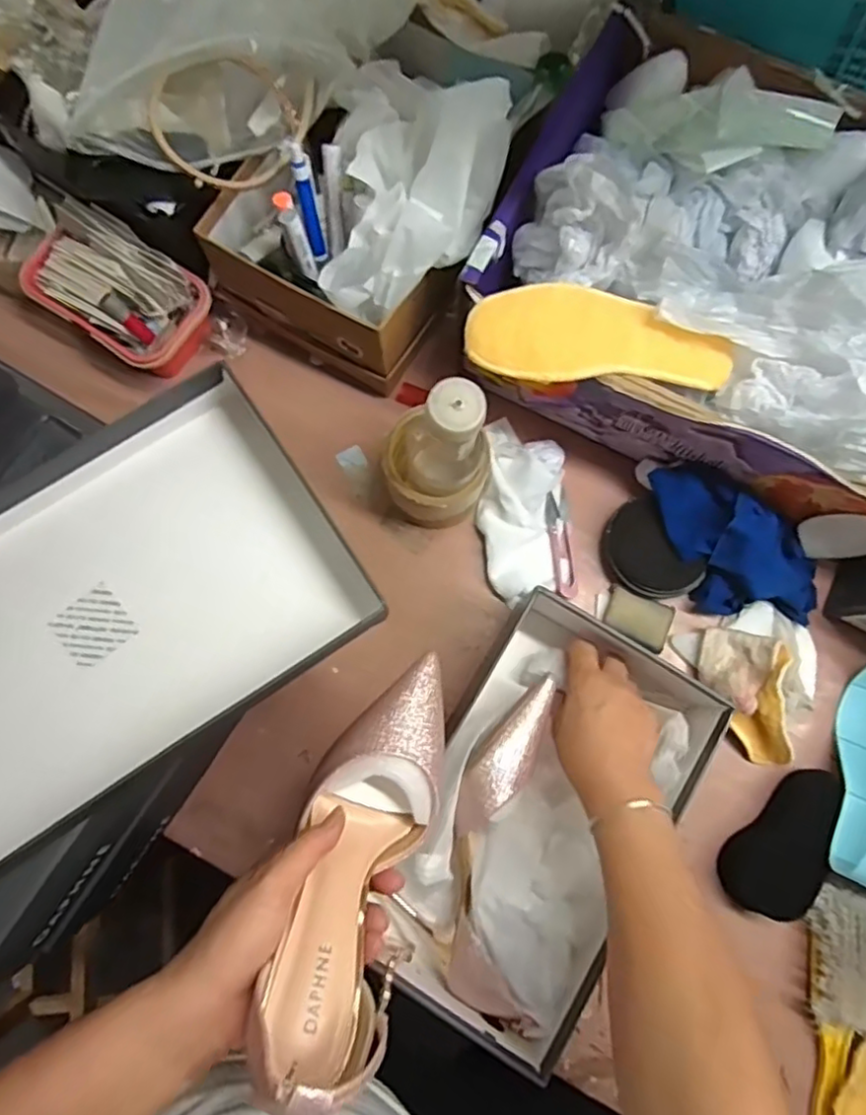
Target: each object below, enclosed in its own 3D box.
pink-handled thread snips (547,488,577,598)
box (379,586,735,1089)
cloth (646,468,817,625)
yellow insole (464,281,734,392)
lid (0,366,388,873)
[{"bbox_3d":[0.120,-0.013,0.598,0.023,0.008,0.100,-6,79,-2],"label":"pink-handled thread snips"},{"bbox_3d":[0.079,0.197,0.518,0.177,0.100,0.312,33,80,6],"label":"box"},{"bbox_3d":[0.259,-0.004,0.558,0.178,0.066,0.091,31,80,5],"label":"cloth"},{"bbox_3d":[0.129,-0.168,0.485,0.205,0.013,0.075,-2,86,-8],"label":"yellow insole"},{"bbox_3d":[-0.204,0.039,0.376,0.304,0.044,0.189,-34,81,-7],"label":"lid"}]

